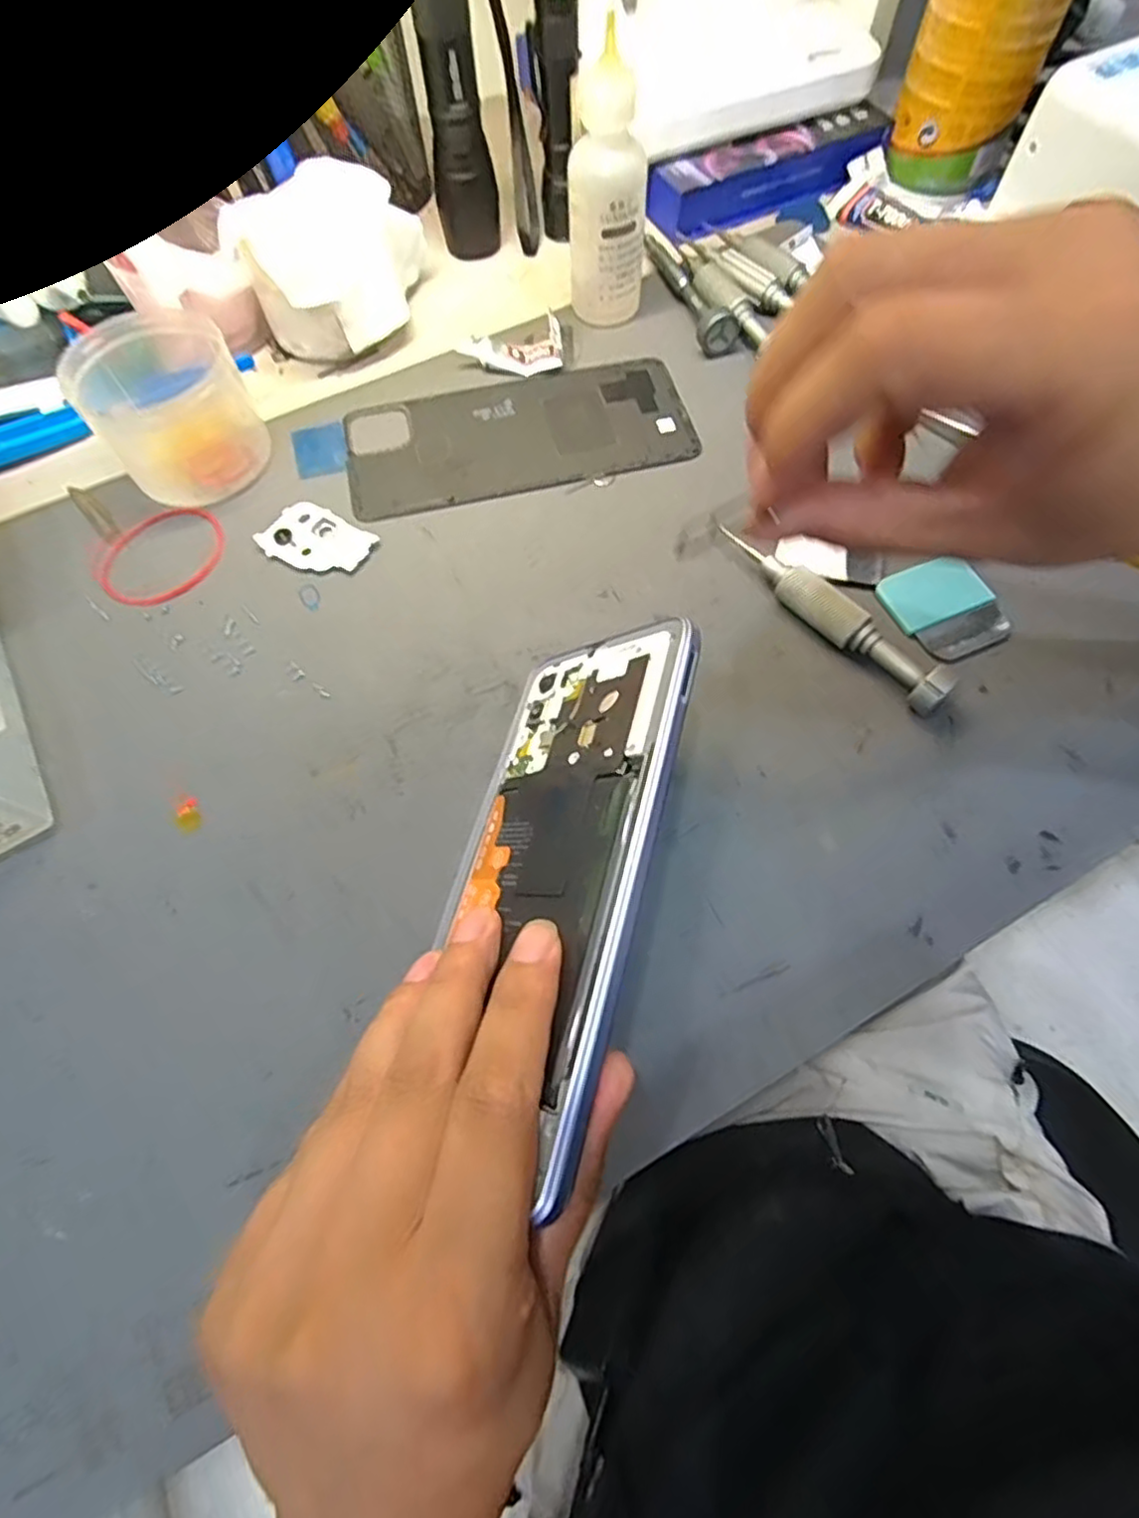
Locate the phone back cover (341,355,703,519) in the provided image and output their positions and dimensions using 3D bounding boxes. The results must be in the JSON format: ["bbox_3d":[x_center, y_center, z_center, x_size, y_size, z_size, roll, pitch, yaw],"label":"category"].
[{"bbox_3d":[-0.025,-0.153,0.310,0.155,0.004,0.078,-13,66,-4],"label":"phone back cover"}]

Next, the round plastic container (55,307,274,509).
[{"bbox_3d":[-0.173,-0.154,0.291,0.063,0.043,0.068,-1,66,1],"label":"round plastic container"}]

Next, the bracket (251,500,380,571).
[{"bbox_3d":[-0.107,-0.093,0.283,0.043,0.004,0.030,30,70,14],"label":"bracket"}]

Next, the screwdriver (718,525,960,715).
[{"bbox_3d":[0.098,-0.055,0.252,0.013,0.015,0.102,-38,70,-14],"label":"screwdriver"}]

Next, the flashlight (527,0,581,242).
[{"bbox_3d":[-0.005,-0.321,0.334,0.022,0.091,0.023,-11,66,-3],"label":"flashlight"}]

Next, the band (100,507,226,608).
[{"bbox_3d":[-0.173,-0.088,0.284,0.053,0.004,0.049,-1,66,1],"label":"band"}]

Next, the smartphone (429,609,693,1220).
[{"bbox_3d":[-0.007,0.028,0.194,0.076,0.005,0.149,-12,53,44],"label":"smartphone"}]

